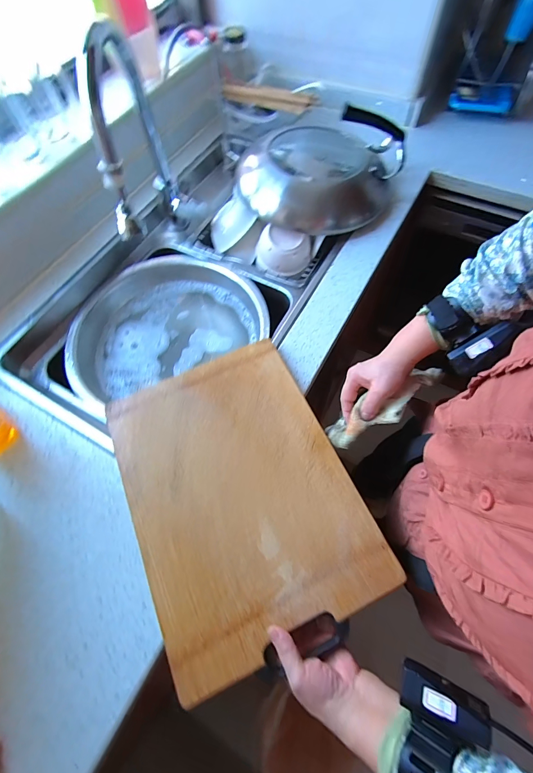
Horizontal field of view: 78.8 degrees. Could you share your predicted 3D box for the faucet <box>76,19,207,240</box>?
[{"bbox_3d":[-0.184,-0.343,0.536,0.107,0.328,0.232,-7,64,-1],"label":"faucet"}]

